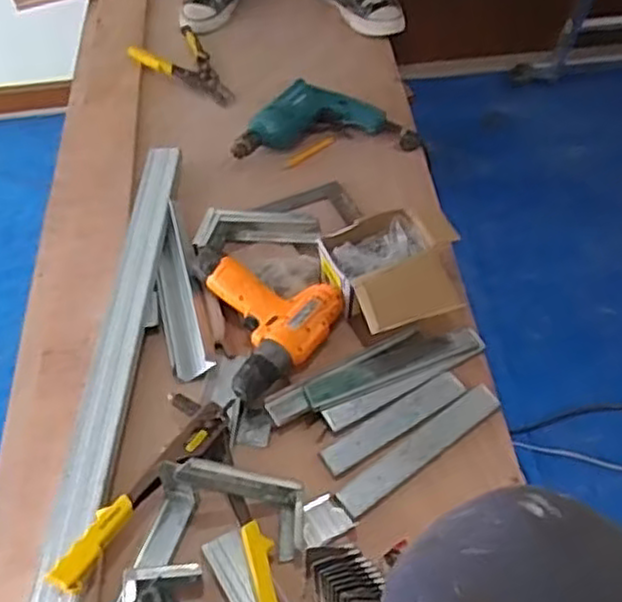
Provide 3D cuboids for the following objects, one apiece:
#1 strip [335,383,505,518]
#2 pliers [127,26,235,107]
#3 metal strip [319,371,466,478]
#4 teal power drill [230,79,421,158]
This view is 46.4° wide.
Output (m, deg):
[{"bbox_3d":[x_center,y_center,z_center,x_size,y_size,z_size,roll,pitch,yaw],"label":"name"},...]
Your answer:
[{"bbox_3d":[0.130,0.171,0.843,0.230,0.011,0.036,-32,56,-22],"label":"strip"},{"bbox_3d":[-0.241,-0.425,1.343,0.131,0.019,0.237,-22,53,-15],"label":"pliers"},{"bbox_3d":[0.101,0.143,0.868,0.200,0.007,0.038,-29,55,-20],"label":"metal strip"},{"bbox_3d":[0.016,-0.303,1.198,0.302,0.080,0.144,-10,51,-6],"label":"teal power drill"}]

